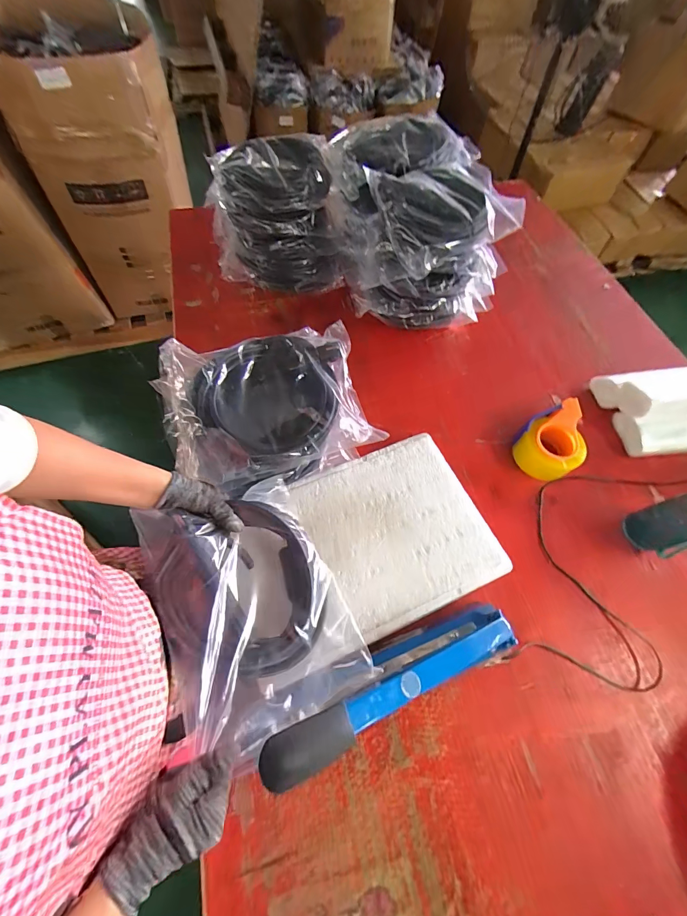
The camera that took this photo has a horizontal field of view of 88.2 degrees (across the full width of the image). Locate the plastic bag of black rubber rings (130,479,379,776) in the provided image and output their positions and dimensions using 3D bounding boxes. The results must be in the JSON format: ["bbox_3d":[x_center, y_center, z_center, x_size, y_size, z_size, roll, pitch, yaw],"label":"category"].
[{"bbox_3d":[-0.119,0.193,0.478,0.212,0.125,0.290,-24,66,-14],"label":"plastic bag of black rubber rings"}]

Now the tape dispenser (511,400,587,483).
[{"bbox_3d":[0.432,-0.036,0.724,0.160,0.073,0.123,-38,70,-20],"label":"tape dispenser"}]

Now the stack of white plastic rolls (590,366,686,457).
[{"bbox_3d":[0.729,-0.117,0.761,0.293,0.093,0.205,-2,63,-4],"label":"stack of white plastic rolls"}]

